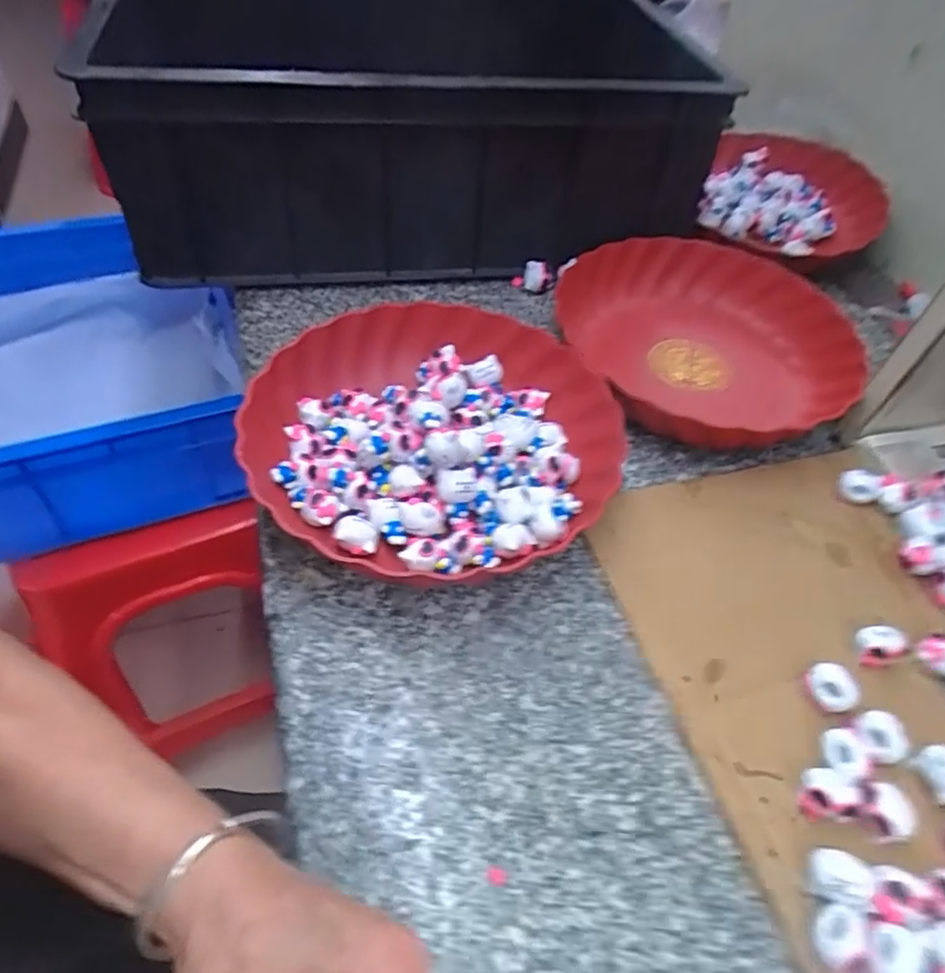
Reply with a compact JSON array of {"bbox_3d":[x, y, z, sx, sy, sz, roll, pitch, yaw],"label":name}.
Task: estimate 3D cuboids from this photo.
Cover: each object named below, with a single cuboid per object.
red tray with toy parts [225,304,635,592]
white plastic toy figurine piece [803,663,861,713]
[{"bbox_3d":[-0.028,-0.036,0.442,0.238,0.052,0.239,-31,60,-26],"label":"red tray with toy parts"},{"bbox_3d":[0.199,0.113,0.359,0.018,0.025,0.027,-27,58,-24],"label":"white plastic toy figurine piece"}]

